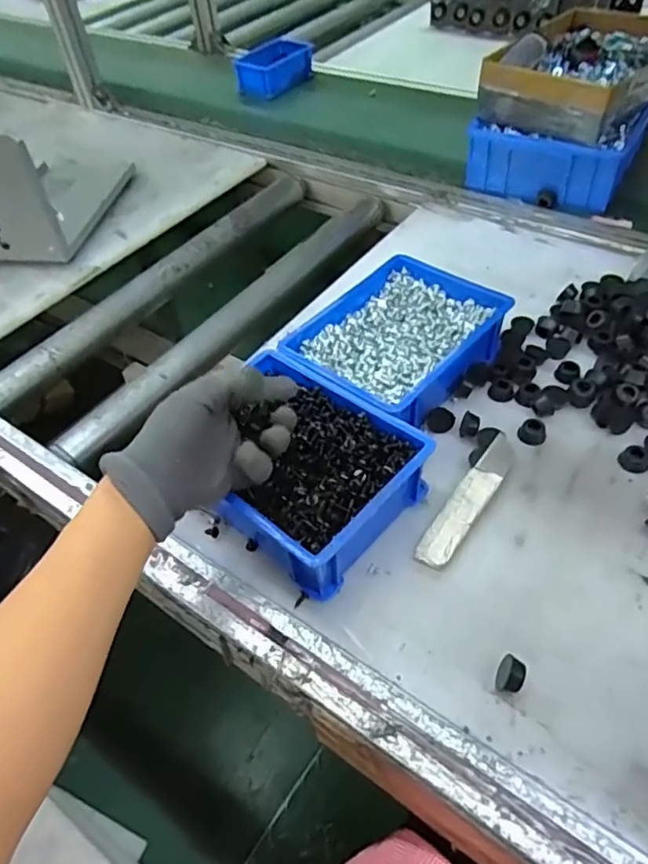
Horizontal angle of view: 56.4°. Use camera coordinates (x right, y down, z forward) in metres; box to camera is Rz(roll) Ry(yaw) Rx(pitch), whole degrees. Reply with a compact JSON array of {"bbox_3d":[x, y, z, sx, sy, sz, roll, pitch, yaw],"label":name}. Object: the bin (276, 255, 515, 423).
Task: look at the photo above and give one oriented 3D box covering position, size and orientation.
[{"bbox_3d":[0.074,-0.089,0.605,0.151,0.061,0.198,34,61,30],"label":"bin"}]

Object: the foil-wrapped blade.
[{"bbox_3d":[0.121,0.057,0.503,0.027,0.017,0.136,29,58,27],"label":"foil-wrapped blade"}]

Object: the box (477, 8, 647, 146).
[{"bbox_3d":[0.339,-0.470,0.782,0.189,0.063,0.249,30,59,28],"label":"box"}]

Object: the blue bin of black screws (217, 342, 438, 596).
[{"bbox_3d":[-0.021,0.030,0.508,0.185,0.060,0.145,32,60,29],"label":"blue bin of black screws"}]

